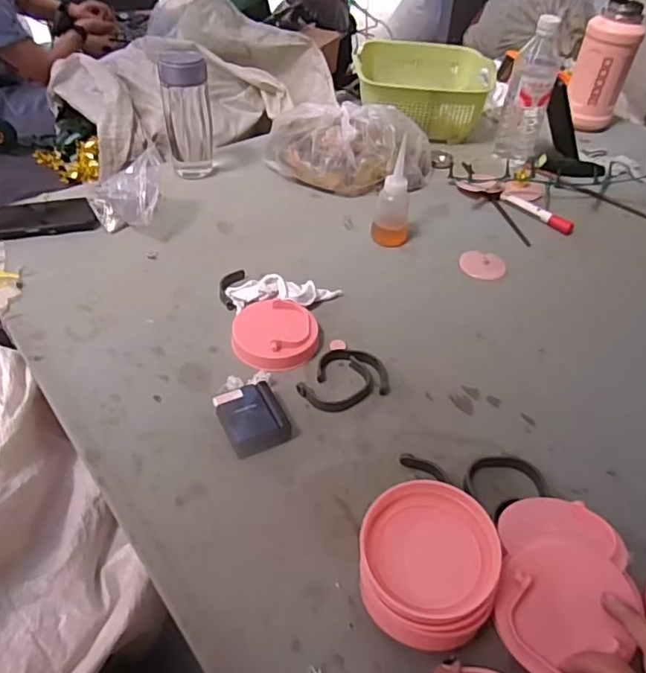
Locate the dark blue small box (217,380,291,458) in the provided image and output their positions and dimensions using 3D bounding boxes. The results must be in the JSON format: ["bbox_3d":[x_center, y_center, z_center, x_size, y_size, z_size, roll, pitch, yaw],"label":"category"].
[{"bbox_3d":[-0.066,0.079,0.541,0.058,0.027,0.063,-19,48,-23],"label":"dark blue small box"}]

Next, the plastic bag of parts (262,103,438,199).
[{"bbox_3d":[0.040,-0.294,0.888,0.264,0.094,0.113,9,44,5],"label":"plastic bag of parts"}]

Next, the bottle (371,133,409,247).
[{"bbox_3d":[0.096,-0.187,0.754,0.050,0.138,0.041,6,43,2],"label":"bottle"}]

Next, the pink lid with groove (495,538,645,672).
[{"bbox_3d":[0.168,0.189,0.398,0.086,0.020,0.093,-3,65,7],"label":"pink lid with groove"}]

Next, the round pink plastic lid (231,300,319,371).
[{"bbox_3d":[-0.053,-0.001,0.630,0.093,0.023,0.094,2,43,-2],"label":"round pink plastic lid"}]

